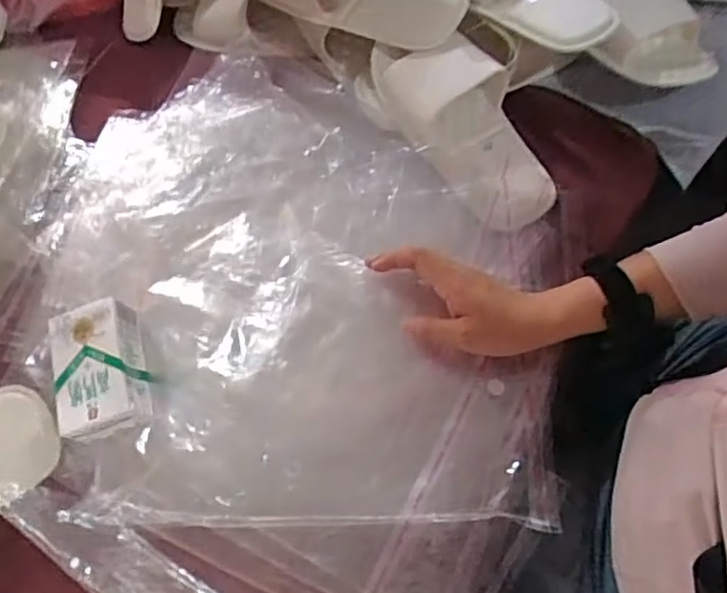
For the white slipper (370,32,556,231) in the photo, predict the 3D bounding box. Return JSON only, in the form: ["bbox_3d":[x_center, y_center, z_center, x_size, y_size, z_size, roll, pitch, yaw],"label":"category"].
[{"bbox_3d":[0.095,-0.165,0.603,0.104,0.060,0.221,-35,67,-7],"label":"white slipper"}]

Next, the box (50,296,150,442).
[{"bbox_3d":[-0.228,0.061,0.554,0.074,0.044,0.111,-20,66,-1],"label":"box"}]

